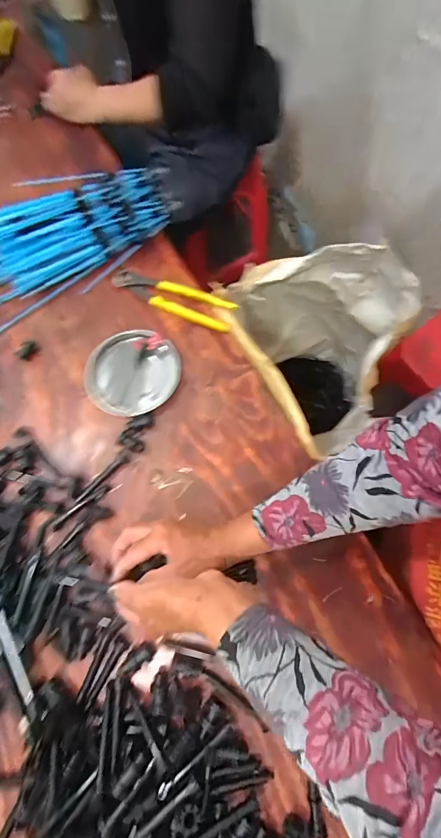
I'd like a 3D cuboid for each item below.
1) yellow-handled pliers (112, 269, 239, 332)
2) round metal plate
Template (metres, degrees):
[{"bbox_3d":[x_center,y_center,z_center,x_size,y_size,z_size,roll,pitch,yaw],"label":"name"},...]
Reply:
[{"bbox_3d":[-0.080,-0.199,0.565,0.210,0.016,0.054,20,76,5],"label":"yellow-handled pliers"},{"bbox_3d":[-0.134,-0.072,0.529,0.119,0.023,0.142,39,78,9],"label":"round metal plate"}]

